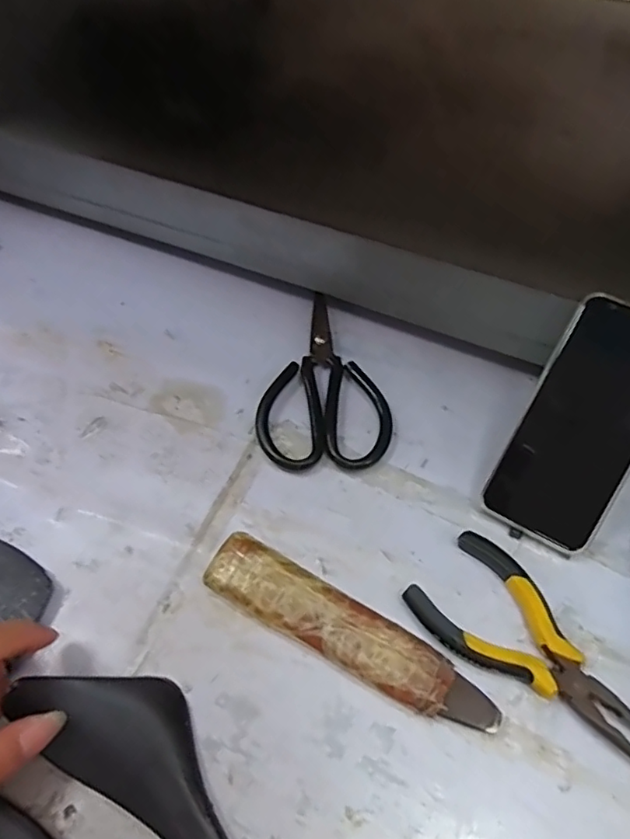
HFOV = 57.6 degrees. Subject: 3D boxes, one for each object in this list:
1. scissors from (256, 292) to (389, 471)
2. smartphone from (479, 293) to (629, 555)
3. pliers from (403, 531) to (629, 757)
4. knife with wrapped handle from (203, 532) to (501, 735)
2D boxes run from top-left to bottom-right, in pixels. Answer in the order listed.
[{"bbox_3d":[0.005,-0.035,0.450,0.096,0.014,0.159,0,57,-1],"label":"scissors"},{"bbox_3d":[0.178,0.004,0.379,0.074,0.011,0.162,28,96,17],"label":"smartphone"},{"bbox_3d":[0.132,0.141,0.344,0.069,0.016,0.149,-38,65,-23],"label":"pliers"},{"bbox_3d":[0.018,0.131,0.347,0.185,0.020,0.039,28,60,16],"label":"knife with wrapped handle"}]

